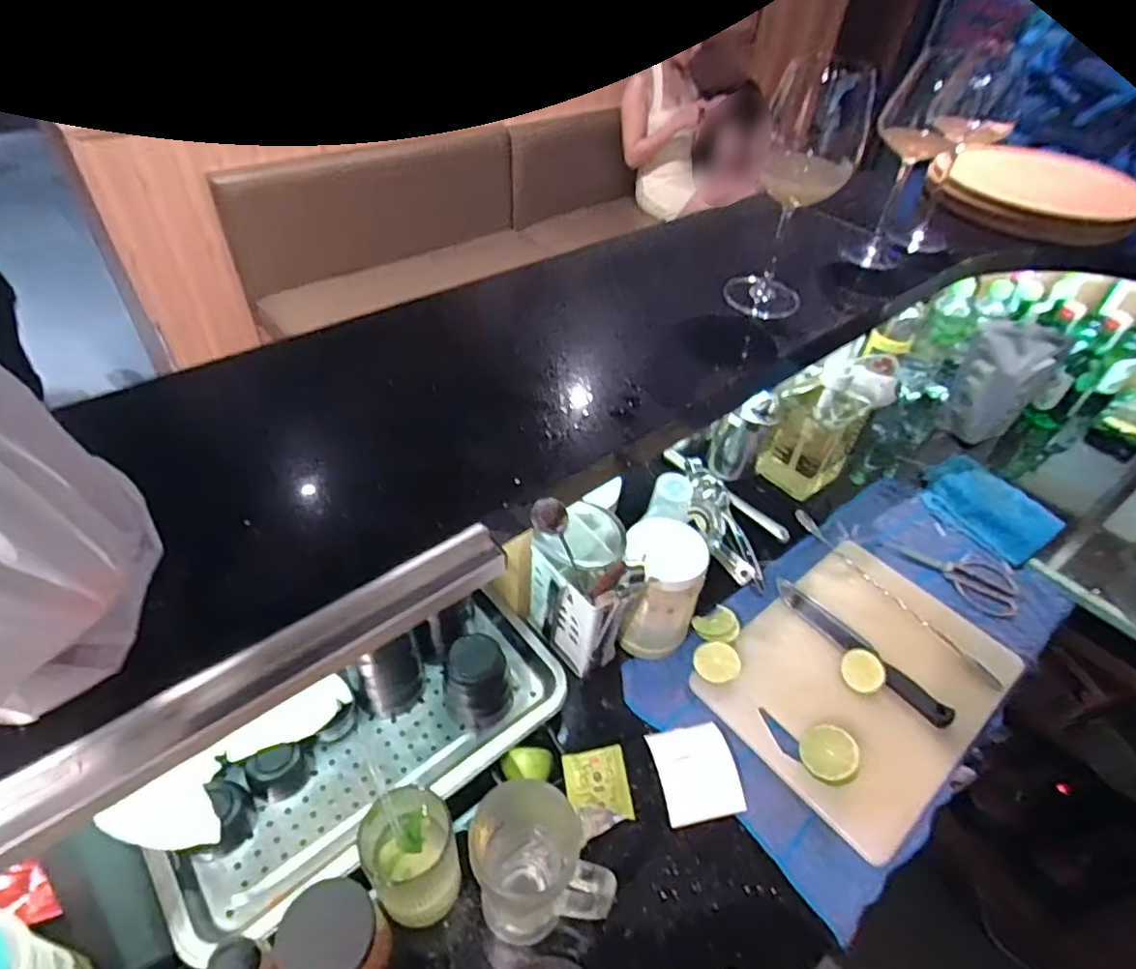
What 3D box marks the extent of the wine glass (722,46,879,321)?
[{"bbox_3d":[0.228,-0.290,0.630,0.080,0.244,0.077,8,45,3],"label":"wine glass"}]

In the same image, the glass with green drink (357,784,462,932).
[{"bbox_3d":[-0.128,0.308,0.511,0.070,0.108,0.074,-22,51,-25],"label":"glass with green drink"}]

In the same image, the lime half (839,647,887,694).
[{"bbox_3d":[0.346,0.216,0.724,0.048,0.028,0.047,3,45,-3],"label":"lime half"}]

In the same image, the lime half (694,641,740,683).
[{"bbox_3d":[0.172,0.207,0.718,0.051,0.018,0.049,3,45,-3],"label":"lime half"}]

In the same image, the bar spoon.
[{"bbox_3d":[0.423,0.143,0.824,0.020,0.018,0.318,-21,51,-24],"label":"bar spoon"}]

